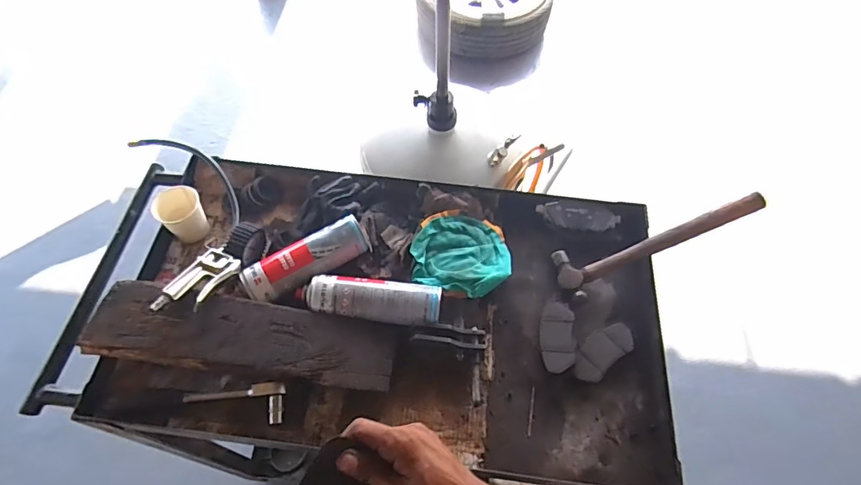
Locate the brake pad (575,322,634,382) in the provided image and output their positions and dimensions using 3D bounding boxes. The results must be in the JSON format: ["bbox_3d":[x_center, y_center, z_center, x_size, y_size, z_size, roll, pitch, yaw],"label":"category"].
[{"bbox_3d":[0.259,0.162,0.729,0.110,0.014,0.052,-35,66,-19],"label":"brake pad"}]

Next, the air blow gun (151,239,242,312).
[{"bbox_3d":[-0.346,0.054,0.717,0.075,0.019,0.138,22,41,15],"label":"air blow gun"}]

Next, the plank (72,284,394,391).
[{"bbox_3d":[-0.262,0.130,0.700,0.412,0.029,0.109,9,62,-2],"label":"plank"}]

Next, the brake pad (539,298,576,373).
[{"bbox_3d":[0.196,0.140,0.746,0.051,0.020,0.119,7,60,3],"label":"brake pad"}]

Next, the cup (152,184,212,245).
[{"bbox_3d":[-0.415,-0.048,0.819,0.066,0.070,0.072,0,59,0],"label":"cup"}]

